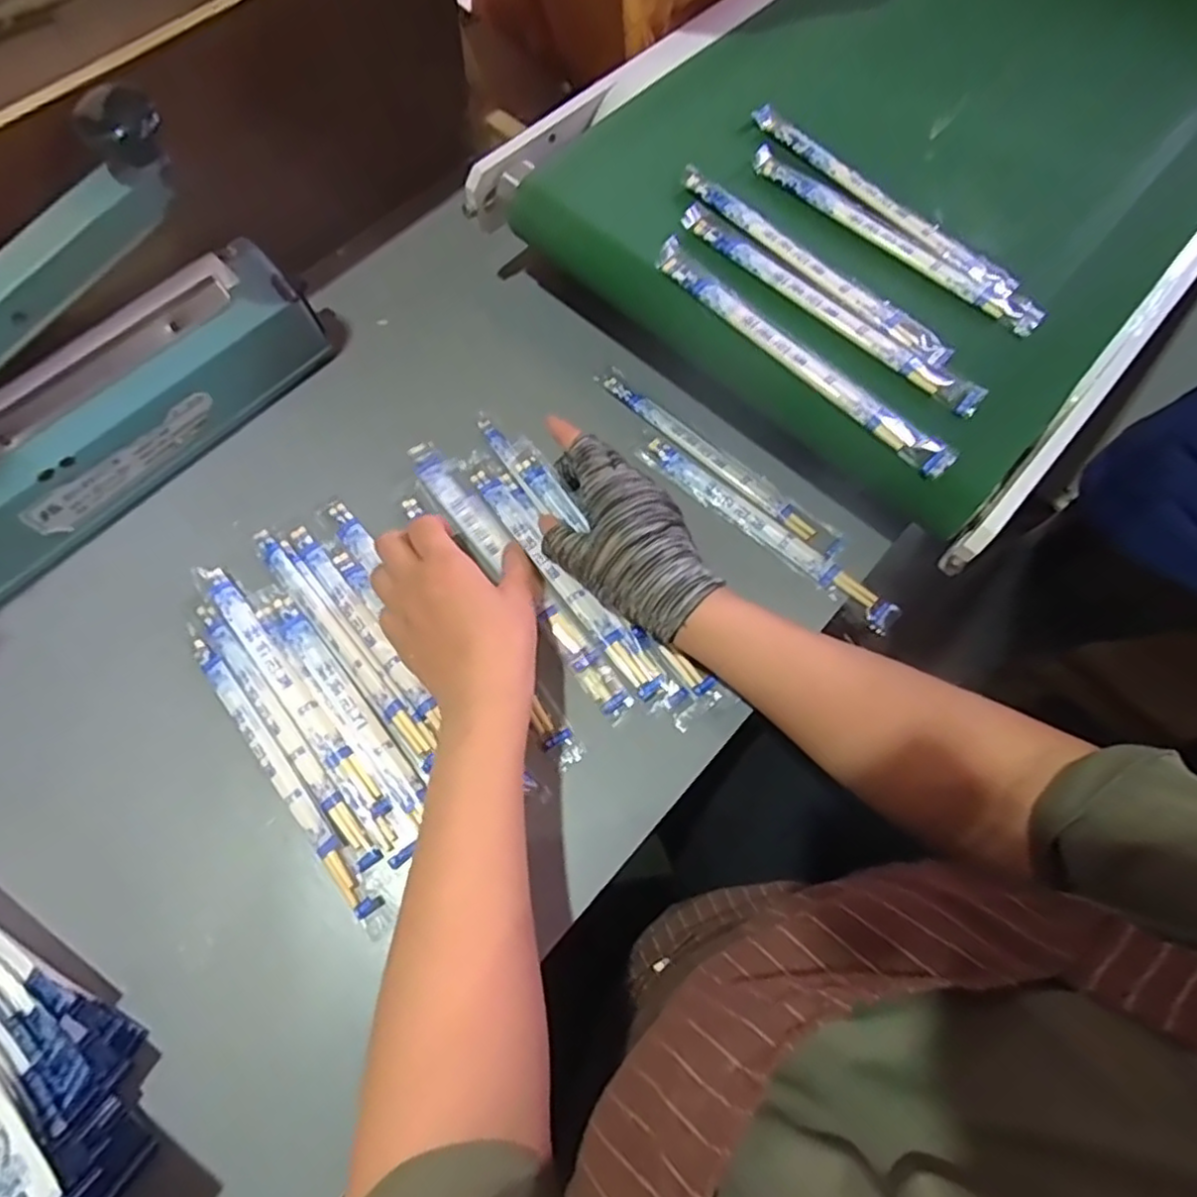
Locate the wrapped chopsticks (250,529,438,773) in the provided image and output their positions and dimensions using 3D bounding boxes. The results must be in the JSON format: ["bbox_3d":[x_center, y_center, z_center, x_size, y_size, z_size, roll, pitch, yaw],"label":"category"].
[{"bbox_3d":[-0.165,0.028,0.433,0.014,0.009,0.197,-38,74,-15],"label":"wrapped chopsticks"}]

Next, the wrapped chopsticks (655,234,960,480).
[{"bbox_3d":[0.120,-0.150,0.417,0.021,0.010,0.223,-41,74,-16],"label":"wrapped chopsticks"}]

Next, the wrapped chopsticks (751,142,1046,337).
[{"bbox_3d":[0.192,-0.242,0.449,0.220,0.010,0.021,42,73,14],"label":"wrapped chopsticks"}]

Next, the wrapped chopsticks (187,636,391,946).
[{"bbox_3d":[-0.189,0.107,0.409,0.014,0.009,0.217,-37,73,-15],"label":"wrapped chopsticks"}]

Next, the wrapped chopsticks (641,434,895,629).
[{"bbox_3d":[0.114,-0.049,0.470,0.208,0.007,0.021,40,72,13],"label":"wrapped chopsticks"}]

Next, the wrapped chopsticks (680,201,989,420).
[{"bbox_3d":[0.142,-0.187,0.428,0.225,0.006,0.022,42,73,14],"label":"wrapped chopsticks"}]

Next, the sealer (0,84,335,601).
[{"bbox_3d":[-0.321,-0.133,0.414,0.059,0.162,0.302,39,72,13],"label":"sealer"}]

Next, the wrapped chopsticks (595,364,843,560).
[{"bbox_3d":[0.084,-0.103,0.491,0.214,0.010,0.022,42,73,14],"label":"wrapped chopsticks"}]

